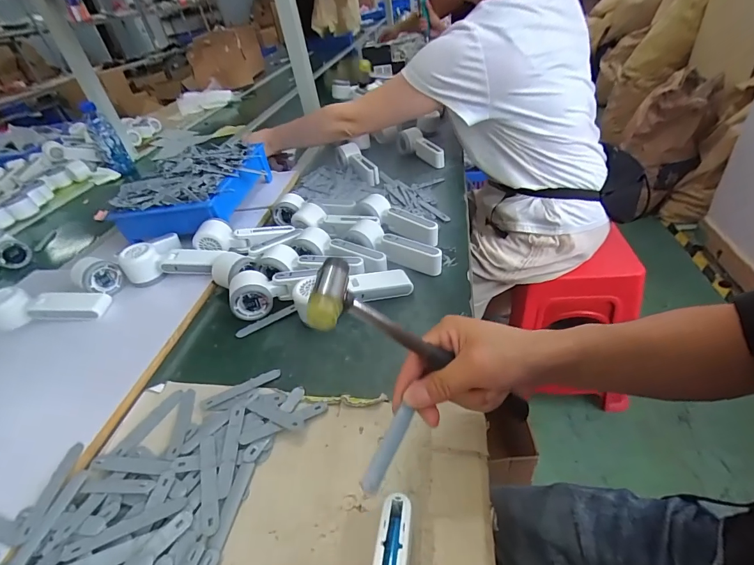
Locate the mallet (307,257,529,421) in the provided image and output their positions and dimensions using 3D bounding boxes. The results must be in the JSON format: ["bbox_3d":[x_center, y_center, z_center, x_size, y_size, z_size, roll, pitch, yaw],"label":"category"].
[{"bbox_3d":[0.046,0.057,0.318,0.021,0.229,0.055,-44,28,29],"label":"mallet"}]

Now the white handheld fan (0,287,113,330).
[{"bbox_3d":[-0.496,0.038,0.579,0.162,0.045,0.054,-1,37,-14],"label":"white handheld fan"}]

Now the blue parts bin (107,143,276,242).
[{"bbox_3d":[-0.368,-0.199,0.808,0.233,0.080,0.291,-2,40,7],"label":"blue parts bin"}]

